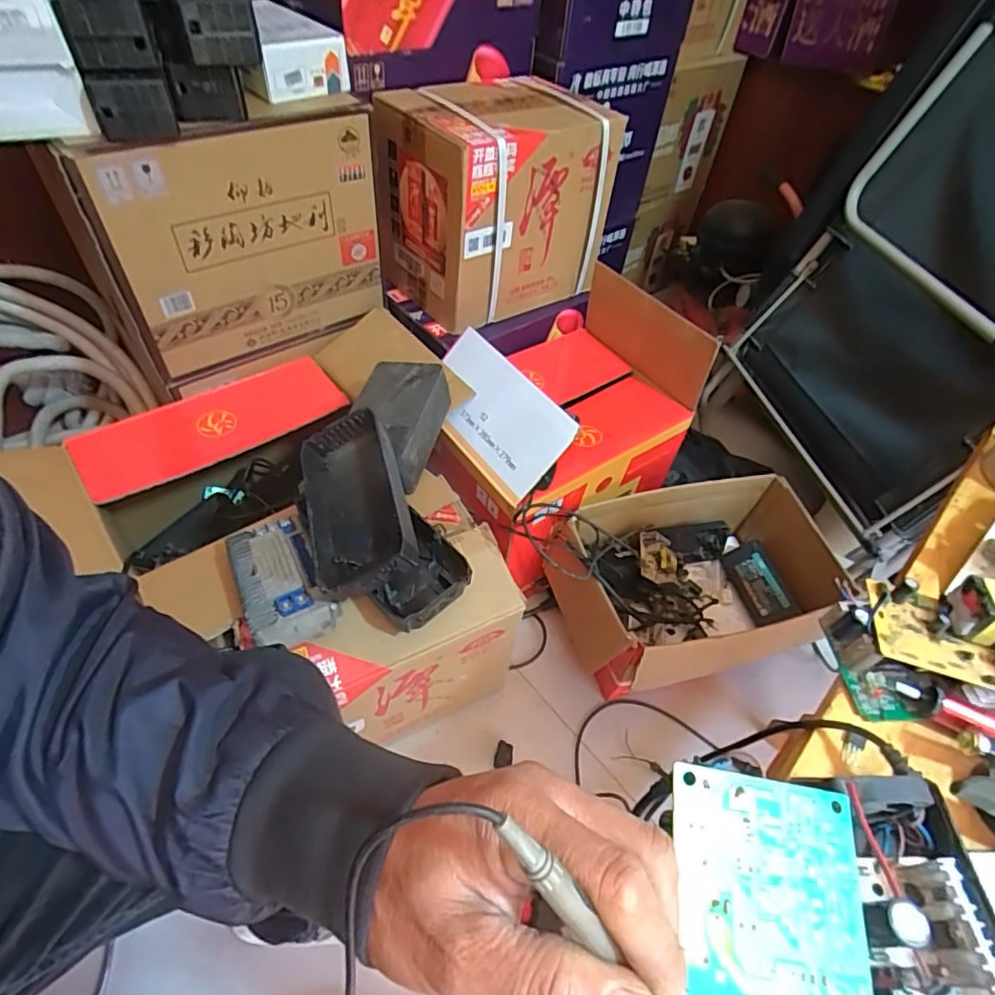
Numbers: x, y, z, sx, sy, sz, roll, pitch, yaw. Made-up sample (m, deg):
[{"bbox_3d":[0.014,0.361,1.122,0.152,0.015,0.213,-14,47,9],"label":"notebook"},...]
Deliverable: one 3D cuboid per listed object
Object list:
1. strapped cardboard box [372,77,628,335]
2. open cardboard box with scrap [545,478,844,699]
[{"bbox_3d":[0.001,-0.486,0.948,0.327,0.296,0.227,-33,61,-28],"label":"strapped cardboard box"},{"bbox_3d":[0.321,0.141,0.923,0.472,0.188,0.276,-9,52,-13],"label":"open cardboard box with scrap"}]

